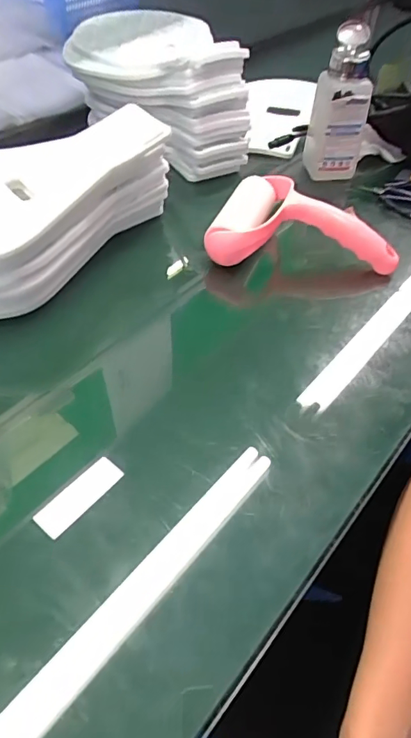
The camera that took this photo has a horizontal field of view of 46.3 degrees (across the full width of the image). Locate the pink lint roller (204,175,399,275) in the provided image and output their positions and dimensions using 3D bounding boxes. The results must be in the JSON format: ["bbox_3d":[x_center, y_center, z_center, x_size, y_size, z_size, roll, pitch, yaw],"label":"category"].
[{"bbox_3d":[0.094,-0.146,0.468,0.178,0.050,0.113,4,49,2],"label":"pink lint roller"}]

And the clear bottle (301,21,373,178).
[{"bbox_3d":[0.151,-0.293,0.536,0.062,0.139,0.066,8,50,6],"label":"clear bottle"}]

